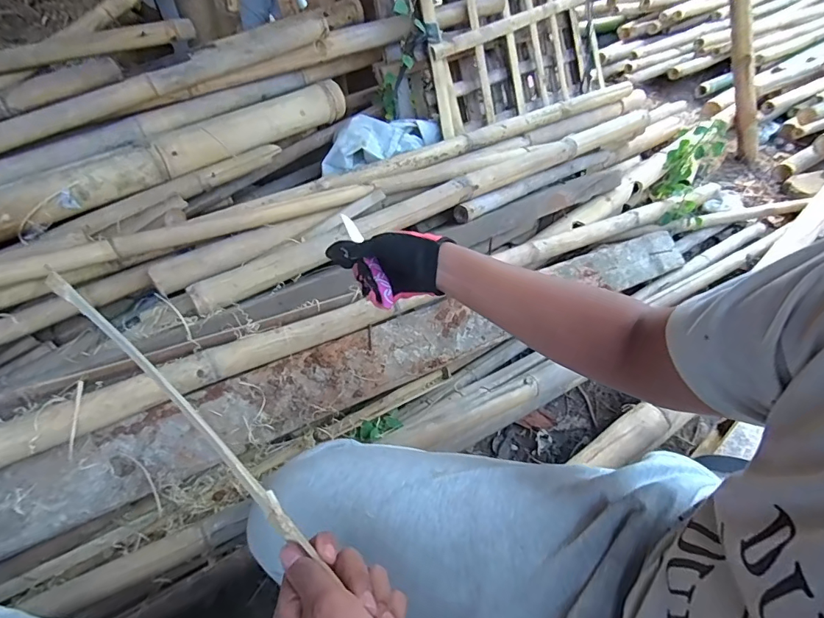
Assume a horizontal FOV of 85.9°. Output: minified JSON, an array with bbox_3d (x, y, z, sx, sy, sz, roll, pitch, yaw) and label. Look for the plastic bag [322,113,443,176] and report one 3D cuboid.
[{"bbox_3d":[-0.073,-0.423,1.110,0.322,0.075,0.114,-16,54,-14],"label":"plastic bag"}]

